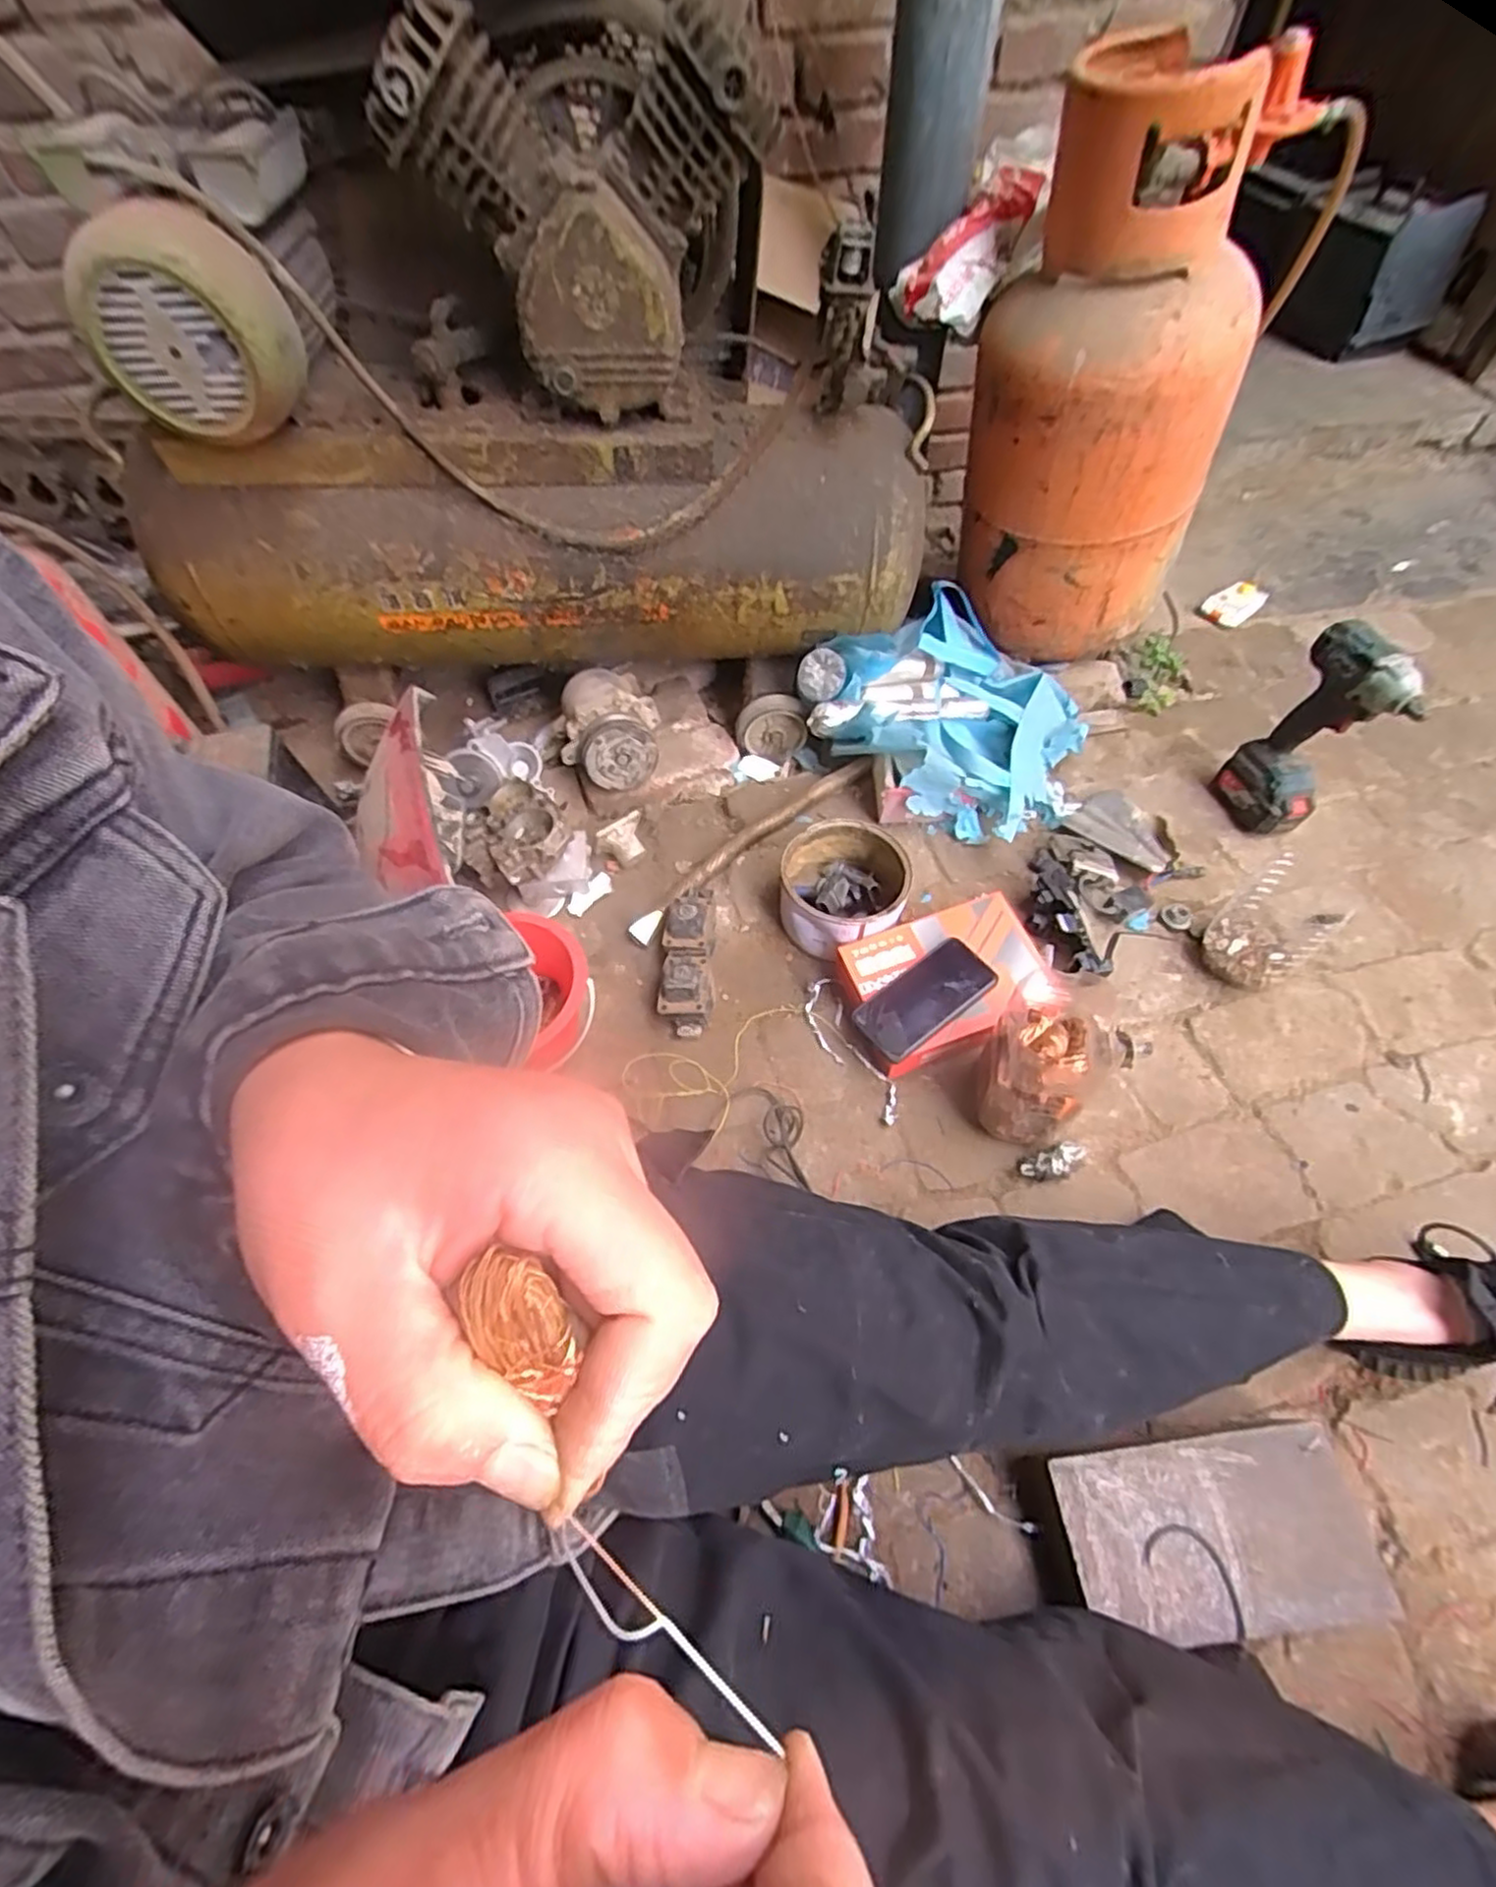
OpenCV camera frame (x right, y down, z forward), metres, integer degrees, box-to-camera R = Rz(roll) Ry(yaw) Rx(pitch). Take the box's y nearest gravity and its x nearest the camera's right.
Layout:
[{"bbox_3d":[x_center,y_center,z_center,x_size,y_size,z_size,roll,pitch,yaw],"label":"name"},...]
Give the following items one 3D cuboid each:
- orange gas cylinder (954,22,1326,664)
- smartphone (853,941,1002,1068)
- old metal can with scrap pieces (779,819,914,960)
[{"bbox_3d":[0.454,-0.703,0.944,0.305,0.555,0.292,13,59,10],"label":"orange gas cylinder"},{"bbox_3d":[0.193,0.057,0.789,0.160,0.014,0.078,-34,62,-18],"label":"smartphone"},{"bbox_3d":[0.116,-0.063,0.889,0.146,0.092,0.150,-1,56,2],"label":"old metal can with scrap pieces"}]

